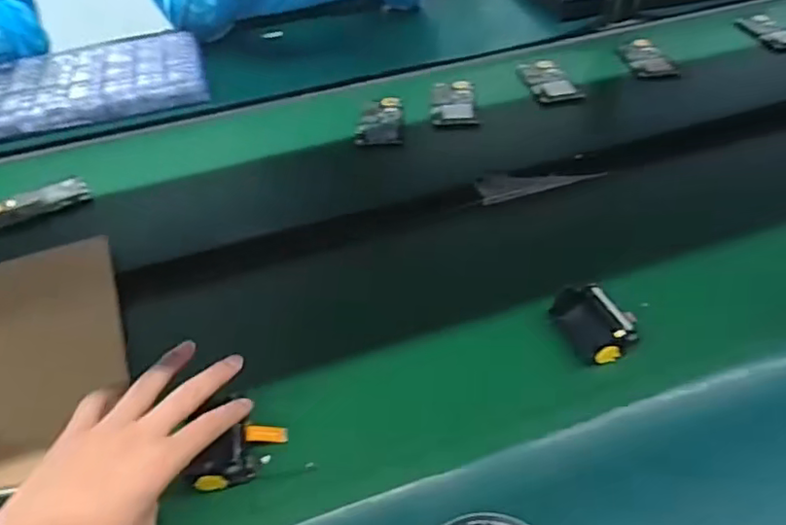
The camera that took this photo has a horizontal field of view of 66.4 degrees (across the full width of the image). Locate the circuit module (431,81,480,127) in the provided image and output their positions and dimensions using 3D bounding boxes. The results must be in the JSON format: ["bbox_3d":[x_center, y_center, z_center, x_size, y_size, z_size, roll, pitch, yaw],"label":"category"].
[{"bbox_3d":[0.092,-0.245,0.907,0.066,0.006,0.123,-1,44,2],"label":"circuit module"}]

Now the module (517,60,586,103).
[{"bbox_3d":[0.240,-0.283,0.933,0.061,0.010,0.131,-9,44,-6],"label":"module"}]

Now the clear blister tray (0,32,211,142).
[{"bbox_3d":[-0.501,-0.285,0.951,0.393,0.046,0.222,-15,45,-12],"label":"clear blister tray"}]

